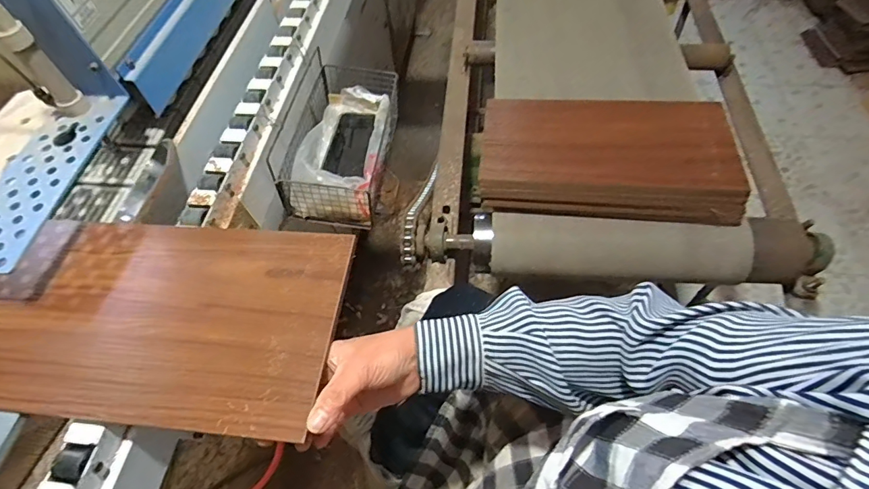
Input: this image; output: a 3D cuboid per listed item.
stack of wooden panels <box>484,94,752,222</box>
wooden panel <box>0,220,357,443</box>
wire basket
[{"bbox_3d":[0.279,-0.152,0.731,0.391,0.063,0.218,7,58,7],"label":"stack of wooden panels"},{"bbox_3d":[-0.274,0.060,0.418,0.375,0.020,0.192,5,58,5],"label":"wooden panel"},{"bbox_3d":[-0.143,-0.176,0.705,0.135,0.124,0.264,6,58,6],"label":"wire basket"}]

